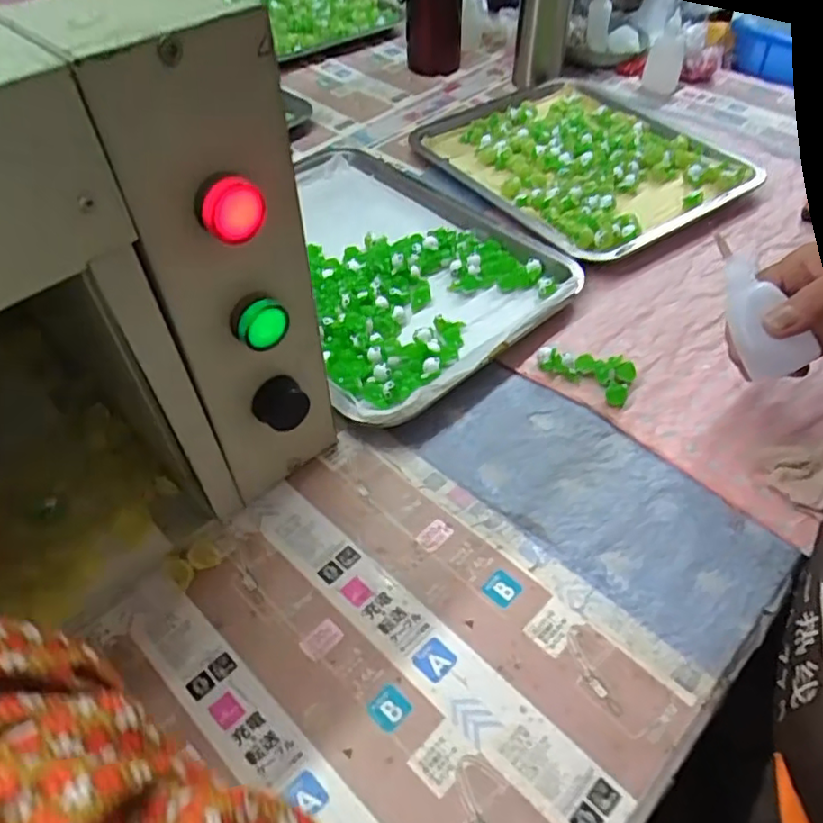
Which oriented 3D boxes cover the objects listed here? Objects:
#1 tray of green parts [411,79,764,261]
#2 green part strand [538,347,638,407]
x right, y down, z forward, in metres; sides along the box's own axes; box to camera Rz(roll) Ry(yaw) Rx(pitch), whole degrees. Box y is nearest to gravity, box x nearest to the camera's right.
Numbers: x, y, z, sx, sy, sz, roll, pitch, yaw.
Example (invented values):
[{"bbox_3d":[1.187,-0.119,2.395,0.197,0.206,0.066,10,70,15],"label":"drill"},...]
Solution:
[{"bbox_3d":[0.178,-0.262,0.664,0.237,0.019,0.285,-28,54,-21],"label":"tray of green parts"},{"bbox_3d":[0.135,-0.034,0.496,0.073,0.018,0.039,28,55,23],"label":"green part strand"}]

